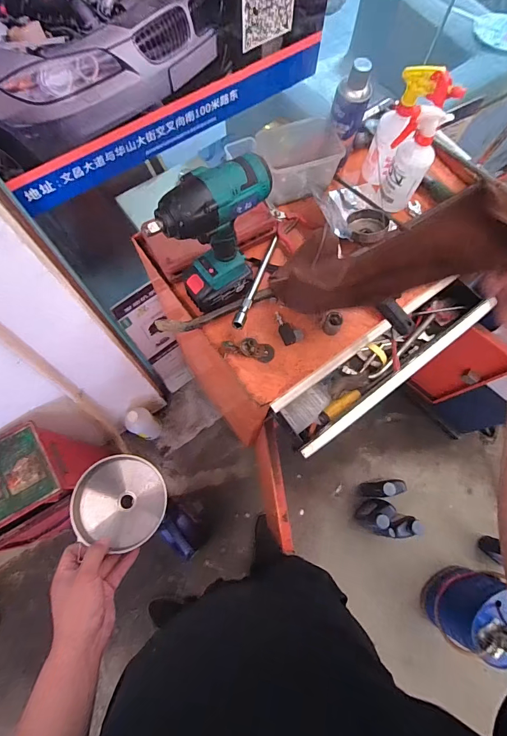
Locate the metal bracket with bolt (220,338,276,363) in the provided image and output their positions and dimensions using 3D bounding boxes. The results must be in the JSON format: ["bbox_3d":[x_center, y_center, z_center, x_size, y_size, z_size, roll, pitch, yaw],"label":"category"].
[{"bbox_3d":[-0.011,-0.037,0.684,0.098,0.023,0.043,5,72,0],"label":"metal bracket with bolt"}]

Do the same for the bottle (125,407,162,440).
[{"bbox_3d":[-0.422,0.226,1.452,0.095,0.297,0.100,11,72,2],"label":"bottle"}]

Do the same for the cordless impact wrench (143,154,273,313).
[{"bbox_3d":[-0.059,-0.192,0.574,0.089,0.247,0.162,40,75,10],"label":"cordless impact wrench"}]

